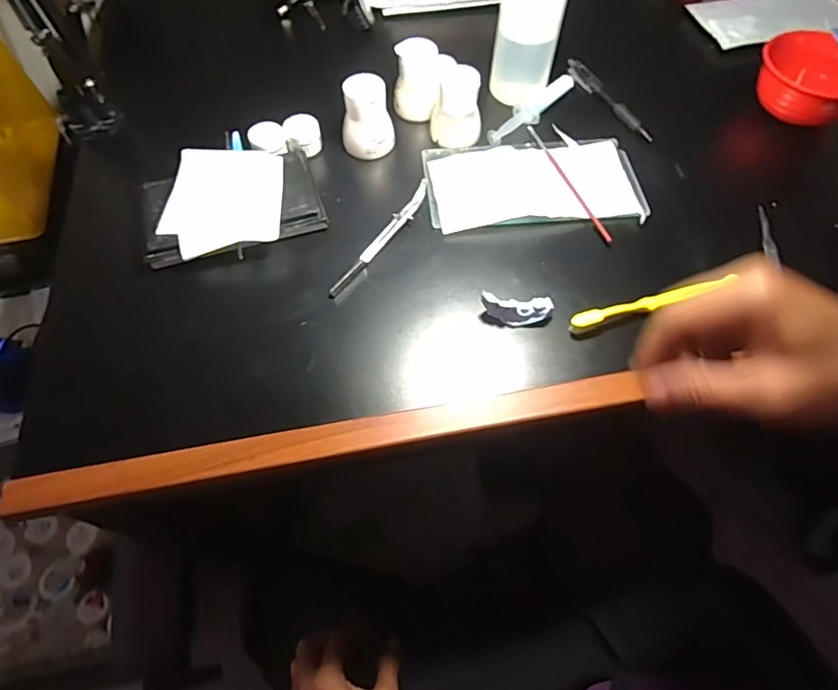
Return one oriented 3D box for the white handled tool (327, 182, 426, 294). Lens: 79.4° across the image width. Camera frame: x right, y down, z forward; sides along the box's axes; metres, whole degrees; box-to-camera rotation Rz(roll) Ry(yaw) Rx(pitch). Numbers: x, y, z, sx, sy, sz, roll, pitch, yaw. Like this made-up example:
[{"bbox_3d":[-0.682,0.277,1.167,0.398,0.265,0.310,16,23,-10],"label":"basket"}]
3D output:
[{"bbox_3d":[-0.031,-0.096,0.448,0.014,0.008,0.146,30,65,15],"label":"white handled tool"}]

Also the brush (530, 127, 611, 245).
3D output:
[{"bbox_3d":[0.141,-0.160,0.482,0.008,0.004,0.162,-17,63,-10],"label":"brush"}]

